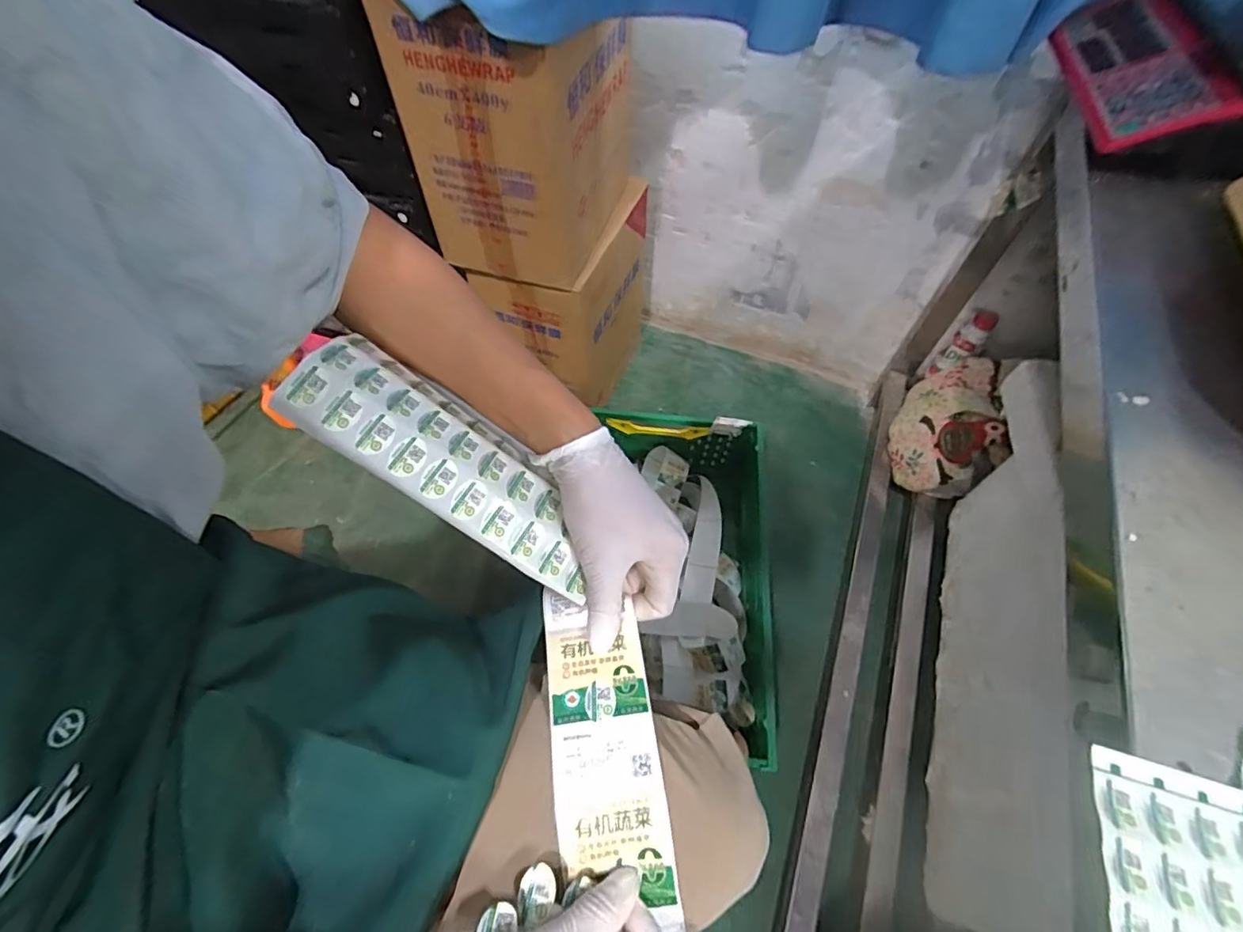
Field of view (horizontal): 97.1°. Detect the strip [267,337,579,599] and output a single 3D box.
[{"bbox_3d":[-0.095,0.000,0.327,0.196,0.014,0.066,40,62,-13],"label":"strip"}]

